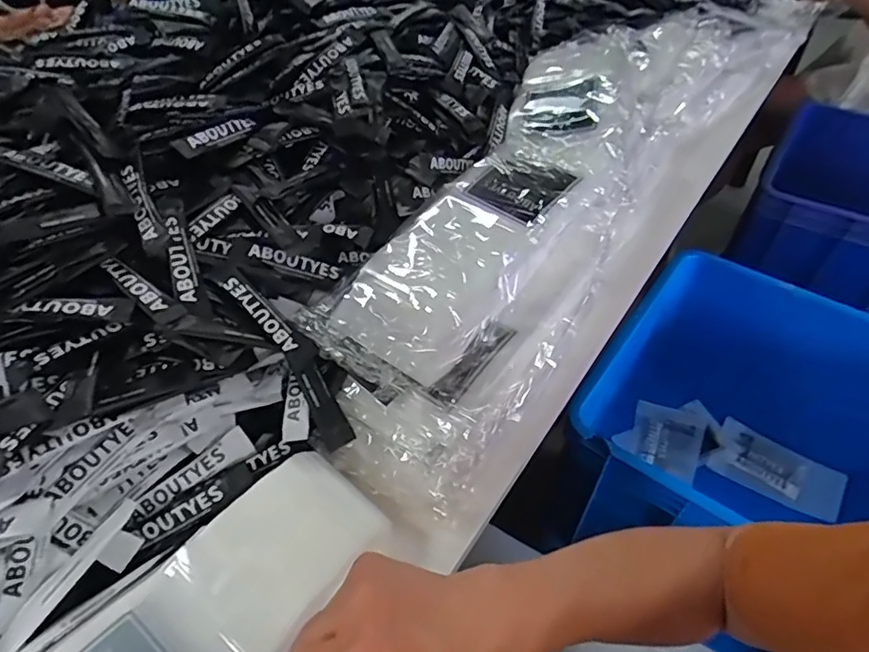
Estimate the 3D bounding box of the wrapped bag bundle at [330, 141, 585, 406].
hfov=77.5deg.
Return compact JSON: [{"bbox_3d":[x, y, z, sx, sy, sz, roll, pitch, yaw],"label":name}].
[{"bbox_3d":[0.043,-0.071,0.531,0.143,0.064,0.301,23,53,20],"label":"wrapped bag bundle"}]

